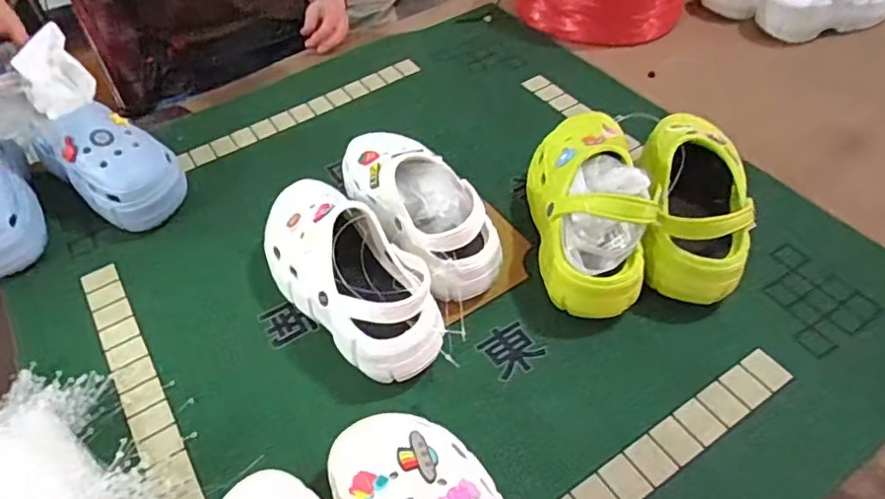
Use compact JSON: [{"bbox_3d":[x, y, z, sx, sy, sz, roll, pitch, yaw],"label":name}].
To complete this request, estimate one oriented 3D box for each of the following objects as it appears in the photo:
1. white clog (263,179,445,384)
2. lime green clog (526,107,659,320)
[{"bbox_3d":[-0.104,0.023,0.619,0.100,0.108,0.250,-32,54,-23],"label":"white clog"},{"bbox_3d":[0.154,-0.048,0.652,0.100,0.135,0.235,-2,48,1],"label":"lime green clog"}]

